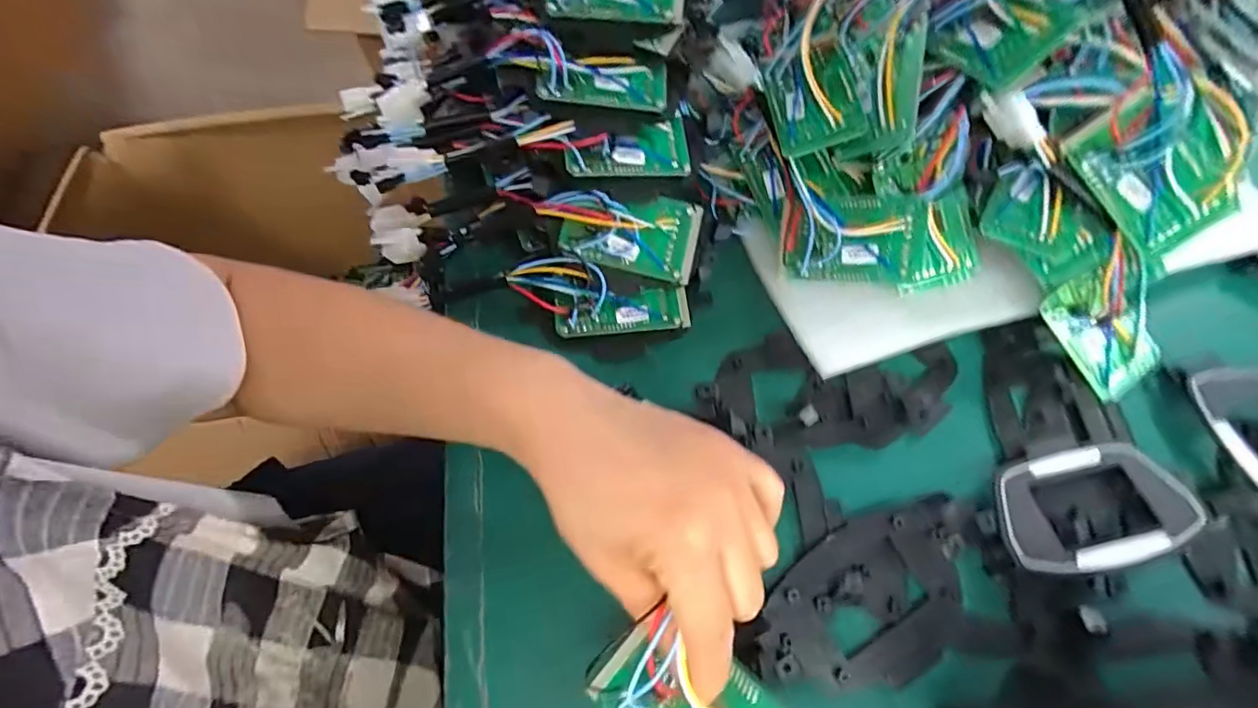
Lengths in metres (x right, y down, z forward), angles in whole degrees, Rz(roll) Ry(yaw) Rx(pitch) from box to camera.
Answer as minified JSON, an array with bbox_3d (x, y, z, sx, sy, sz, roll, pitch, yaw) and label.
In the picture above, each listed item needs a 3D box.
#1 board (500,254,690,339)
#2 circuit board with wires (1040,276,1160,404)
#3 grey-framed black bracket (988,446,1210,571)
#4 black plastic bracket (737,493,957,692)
[{"bbox_3d":[-0.018,-0.034,0.349,0.106,0.020,0.042,1,65,1],"label":"board"},{"bbox_3d":[0.279,-0.012,0.336,0.048,0.014,0.080,-37,103,0],"label":"circuit board with wires"},{"bbox_3d":[0.241,0.079,0.301,0.099,0.012,0.058,-11,66,-4],"label":"grey-framed black bracket"},{"bbox_3d":[0.113,0.121,0.279,0.125,0.014,0.071,-17,67,-7],"label":"black plastic bracket"}]

